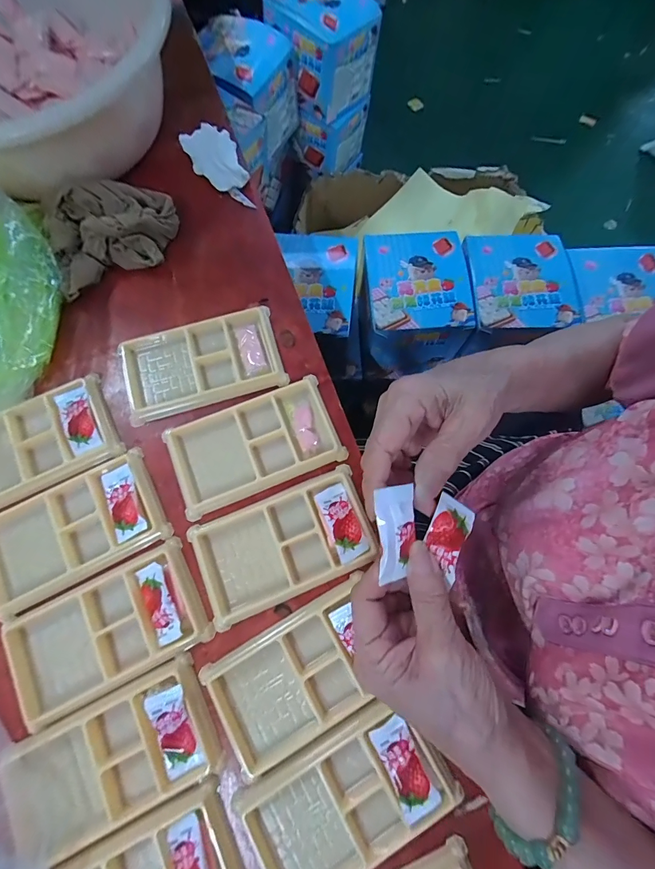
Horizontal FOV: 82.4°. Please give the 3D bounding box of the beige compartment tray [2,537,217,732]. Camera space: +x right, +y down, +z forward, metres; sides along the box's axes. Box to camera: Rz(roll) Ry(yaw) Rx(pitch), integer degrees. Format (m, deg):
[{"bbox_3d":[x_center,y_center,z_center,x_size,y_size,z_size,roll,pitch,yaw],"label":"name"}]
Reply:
[{"bbox_3d":[-0.163,0.142,0.275,0.134,0.011,0.077,-26,77,-8],"label":"beige compartment tray"}]

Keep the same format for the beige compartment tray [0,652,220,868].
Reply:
[{"bbox_3d":[-0.145,0.220,0.252,0.128,0.011,0.076,-23,76,-7],"label":"beige compartment tray"}]

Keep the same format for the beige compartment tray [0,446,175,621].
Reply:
[{"bbox_3d":[-0.201,0.074,0.293,0.132,0.012,0.080,-27,77,-8],"label":"beige compartment tray"}]

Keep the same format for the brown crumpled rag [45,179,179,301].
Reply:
[{"bbox_3d":[-0.198,-0.191,0.346,0.113,0.048,0.090,-24,76,-7],"label":"brown crumpled rag"}]

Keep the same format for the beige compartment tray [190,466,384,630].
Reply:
[{"bbox_3d":[-0.033,0.086,0.296,0.134,0.022,0.076,-22,76,-7],"label":"beige compartment tray"}]

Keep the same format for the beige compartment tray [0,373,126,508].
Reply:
[{"bbox_3d":[-0.248,0.008,0.311,0.133,0.013,0.080,-25,76,-7],"label":"beige compartment tray"}]

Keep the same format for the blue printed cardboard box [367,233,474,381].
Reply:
[{"bbox_3d":[0.130,-0.206,0.601,0.144,0.130,0.166,-4,75,-2],"label":"blue printed cardboard box"}]

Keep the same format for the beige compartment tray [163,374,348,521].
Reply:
[{"bbox_3d":[-0.061,0.007,0.313,0.138,0.010,0.075,-20,76,-6],"label":"beige compartment tray"}]

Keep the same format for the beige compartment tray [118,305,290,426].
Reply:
[{"bbox_3d":[-0.111,-0.063,0.332,0.135,0.011,0.075,-16,75,-5],"label":"beige compartment tray"}]

